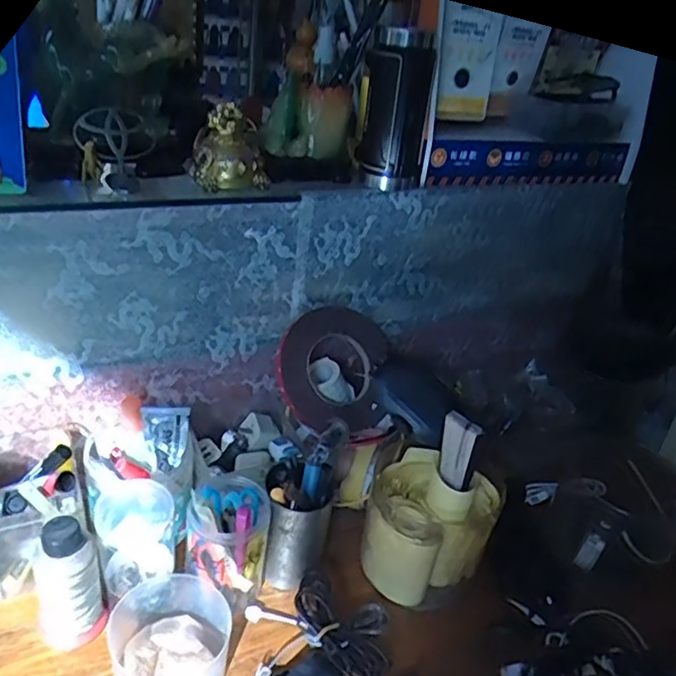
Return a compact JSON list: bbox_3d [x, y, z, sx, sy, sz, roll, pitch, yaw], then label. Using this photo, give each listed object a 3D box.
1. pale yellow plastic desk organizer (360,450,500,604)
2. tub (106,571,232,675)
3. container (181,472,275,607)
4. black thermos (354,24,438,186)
[{"bbox_3d":[0.093,0.188,0.634,0.115,0.122,0.109,5,29,-3],"label":"pale yellow plastic desk organizer"},{"bbox_3d":[-0.141,0.260,0.529,0.096,0.054,0.099,5,29,-3],"label":"tub"},{"bbox_3d":[-0.103,0.192,0.580,0.075,0.131,0.065,4,30,-6],"label":"container"},{"bbox_3d":[0.057,-0.236,0.650,0.075,0.149,0.058,9,29,3],"label":"black thermos"}]

